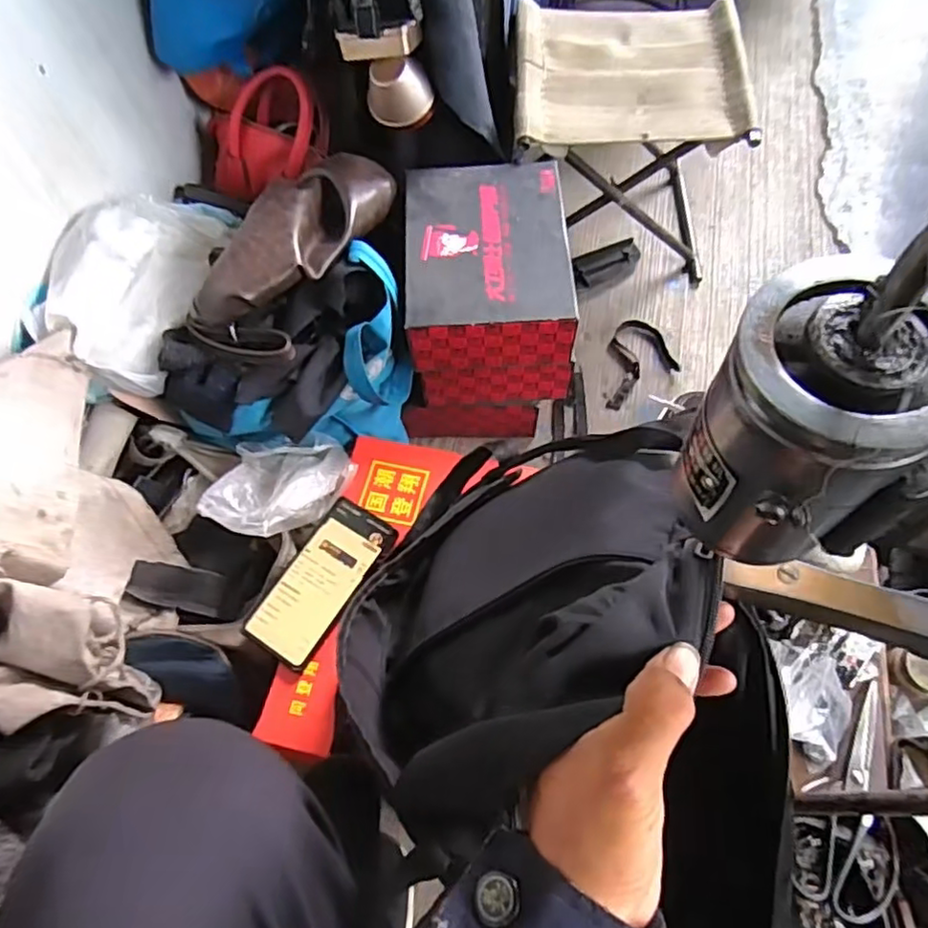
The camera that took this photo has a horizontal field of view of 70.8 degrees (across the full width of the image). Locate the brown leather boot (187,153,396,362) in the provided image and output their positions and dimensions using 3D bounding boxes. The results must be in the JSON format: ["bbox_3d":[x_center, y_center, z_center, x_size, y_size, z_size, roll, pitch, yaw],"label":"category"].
[{"bbox_3d":[-0.159,-0.209,0.626,0.095,0.080,0.239,24,68,14],"label":"brown leather boot"}]

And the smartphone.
[{"bbox_3d":[-0.134,0.108,0.609,0.072,0.009,0.154,31,70,17],"label":"smartphone"}]

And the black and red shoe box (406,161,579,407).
[{"bbox_3d":[0.026,-0.188,0.700,0.153,0.141,0.193,-3,64,2],"label":"black and red shoe box"}]

